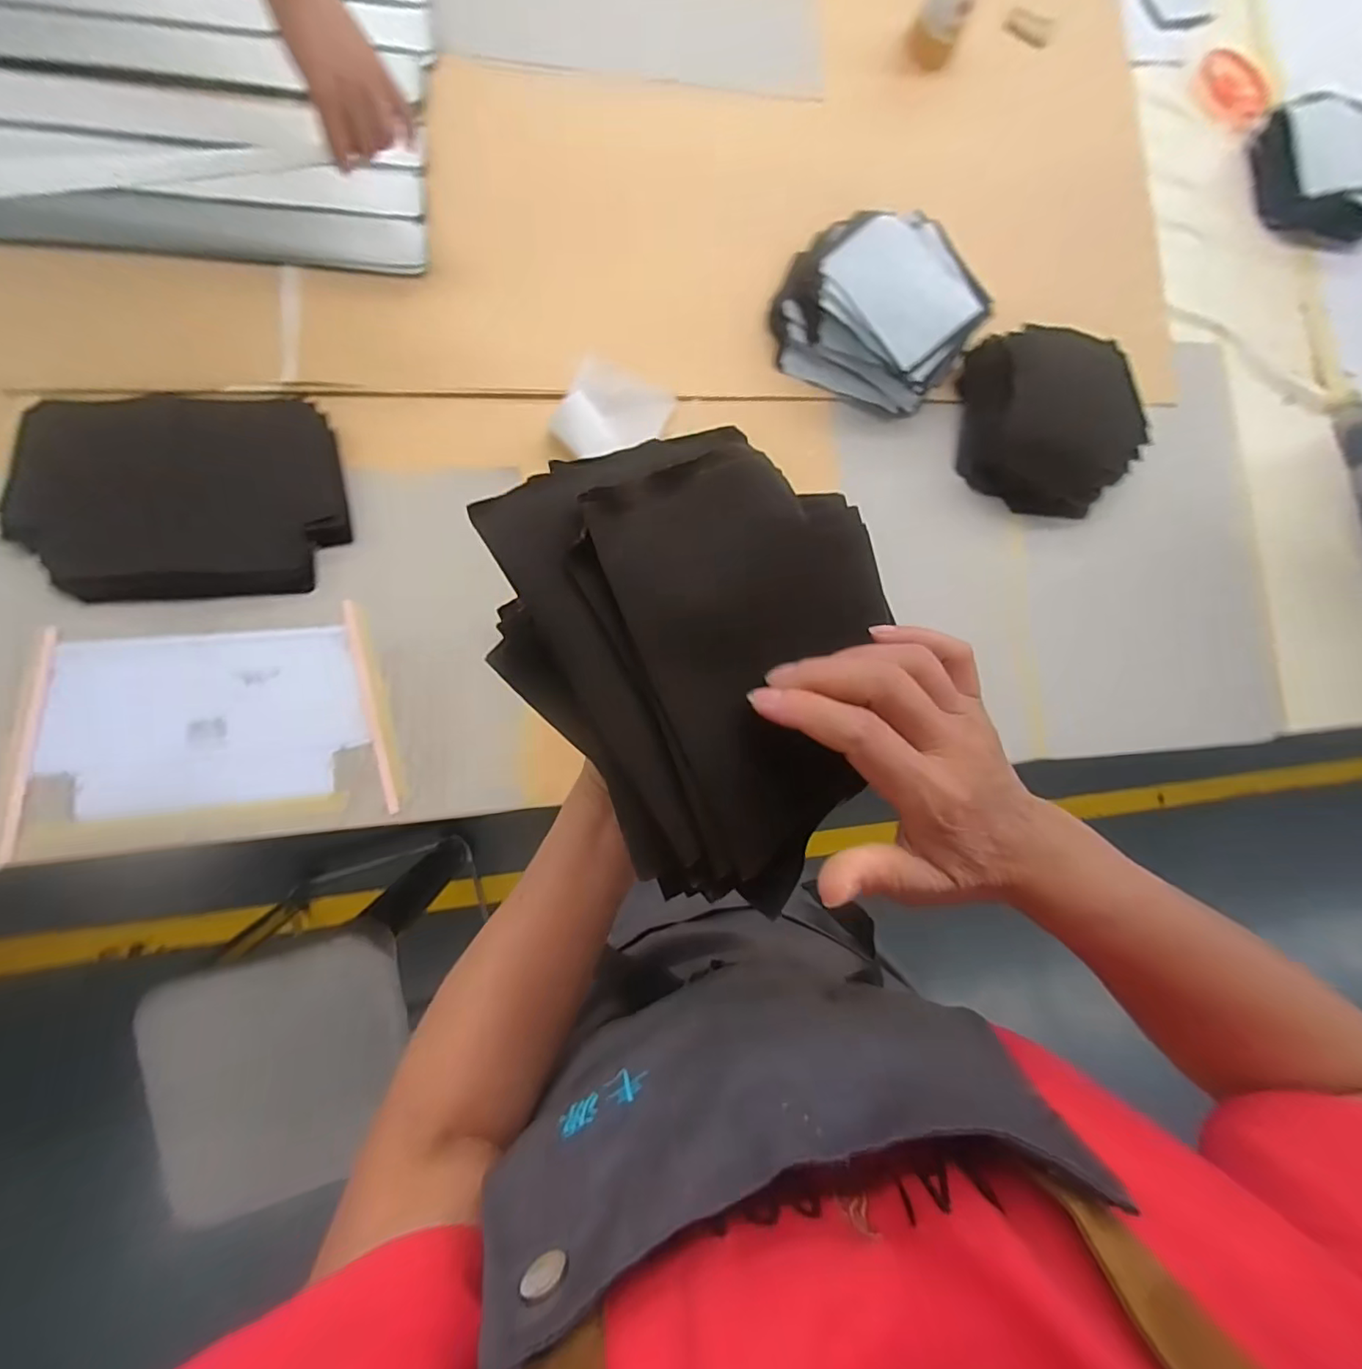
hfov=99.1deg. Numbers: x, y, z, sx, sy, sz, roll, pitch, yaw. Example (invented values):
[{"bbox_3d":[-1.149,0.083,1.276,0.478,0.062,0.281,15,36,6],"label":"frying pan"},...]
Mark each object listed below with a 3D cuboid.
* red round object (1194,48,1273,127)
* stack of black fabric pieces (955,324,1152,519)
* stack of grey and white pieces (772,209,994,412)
[{"bbox_3d":[0.760,-0.822,0.798,0.115,0.014,0.116,1,84,-9],"label":"red round object"},{"bbox_3d":[0.446,-0.321,0.708,0.199,0.086,0.214,2,84,-9],"label":"stack of black fabric pieces"},{"bbox_3d":[0.225,-0.438,0.679,0.216,0.105,0.178,29,80,-5],"label":"stack of grey and white pieces"}]

